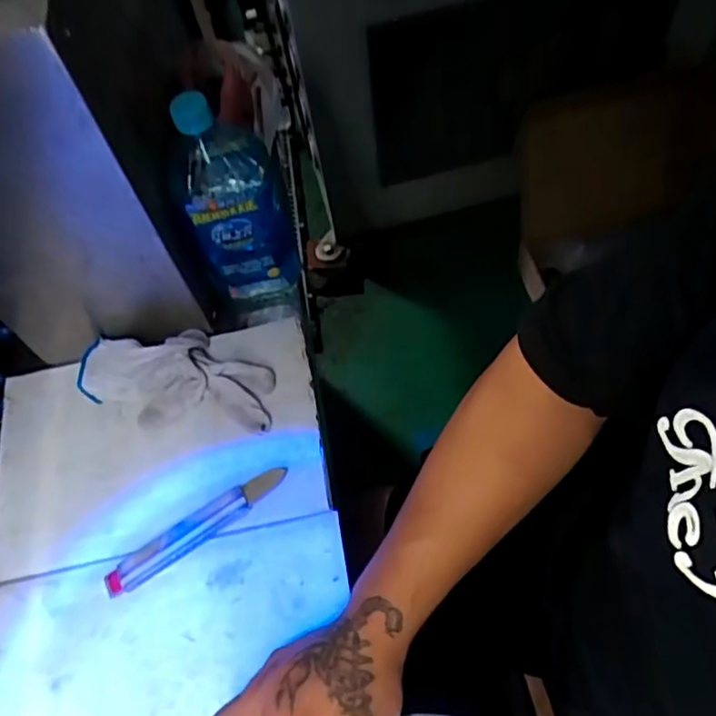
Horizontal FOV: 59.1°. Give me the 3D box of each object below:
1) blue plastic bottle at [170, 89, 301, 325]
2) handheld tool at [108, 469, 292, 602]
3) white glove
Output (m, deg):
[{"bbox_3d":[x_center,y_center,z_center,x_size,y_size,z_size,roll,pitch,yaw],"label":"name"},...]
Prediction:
[{"bbox_3d":[-0.106,-0.126,0.561,0.084,0.224,0.076,-6,61,1],"label":"blue plastic bottle"},{"bbox_3d":[-0.132,0.139,0.521,0.162,0.012,0.026,-31,63,-13],"label":"handheld tool"},{"bbox_3d":[-0.164,0.015,0.574,0.168,0.039,0.089,0,61,5],"label":"white glove"}]

